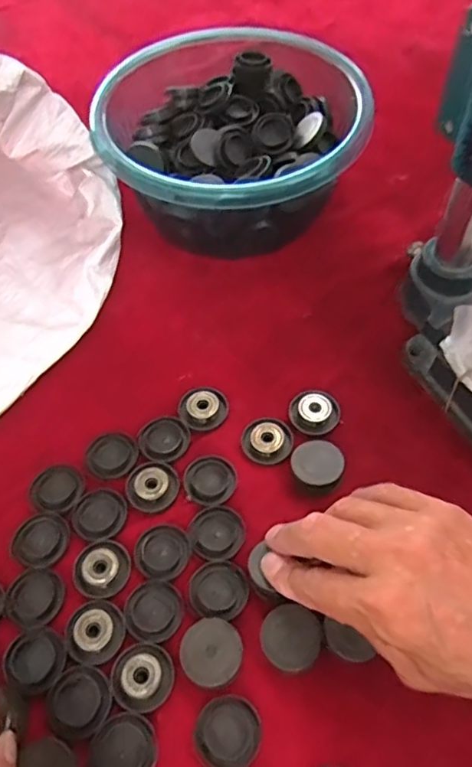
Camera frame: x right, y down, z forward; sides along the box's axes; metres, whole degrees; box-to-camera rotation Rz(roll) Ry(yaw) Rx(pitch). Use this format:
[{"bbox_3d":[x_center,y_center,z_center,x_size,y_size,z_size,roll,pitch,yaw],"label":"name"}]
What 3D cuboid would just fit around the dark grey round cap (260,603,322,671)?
[{"bbox_3d":[0.030,0.138,0.322,0.031,0.009,0.031,-1,57,2],"label":"dark grey round cap"}]

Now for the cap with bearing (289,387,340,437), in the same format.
[{"bbox_3d":[0.053,0.018,0.402,0.033,0.008,0.034,-1,57,2],"label":"cap with bearing"}]

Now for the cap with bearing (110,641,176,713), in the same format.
[{"bbox_3d":[-0.050,0.156,0.319,0.032,0.010,0.033,-1,57,2],"label":"cap with bearing"}]

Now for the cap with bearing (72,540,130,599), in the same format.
[{"bbox_3d":[-0.079,0.108,0.349,0.033,0.005,0.032,-1,57,2],"label":"cap with bearing"}]

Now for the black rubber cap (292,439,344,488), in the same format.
[{"bbox_3d":[0.051,0.052,0.374,0.031,0.017,0.032,-1,57,2],"label":"black rubber cap"}]

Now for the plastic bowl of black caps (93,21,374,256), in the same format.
[{"bbox_3d":[-0.005,-0.192,0.491,0.193,0.092,0.197,-1,57,2],"label":"plastic bowl of black caps"}]

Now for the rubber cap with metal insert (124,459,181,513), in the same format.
[{"bbox_3d":[-0.053,0.064,0.377,0.033,0.004,0.033,-1,57,2],"label":"rubber cap with metal insert"}]

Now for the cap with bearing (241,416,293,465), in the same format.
[{"bbox_3d":[0.021,0.036,0.392,0.032,0.007,0.033,-1,57,2],"label":"cap with bearing"}]

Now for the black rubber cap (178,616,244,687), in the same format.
[{"bbox_3d":[-0.012,0.143,0.317,0.031,0.016,0.032,-1,57,2],"label":"black rubber cap"}]

